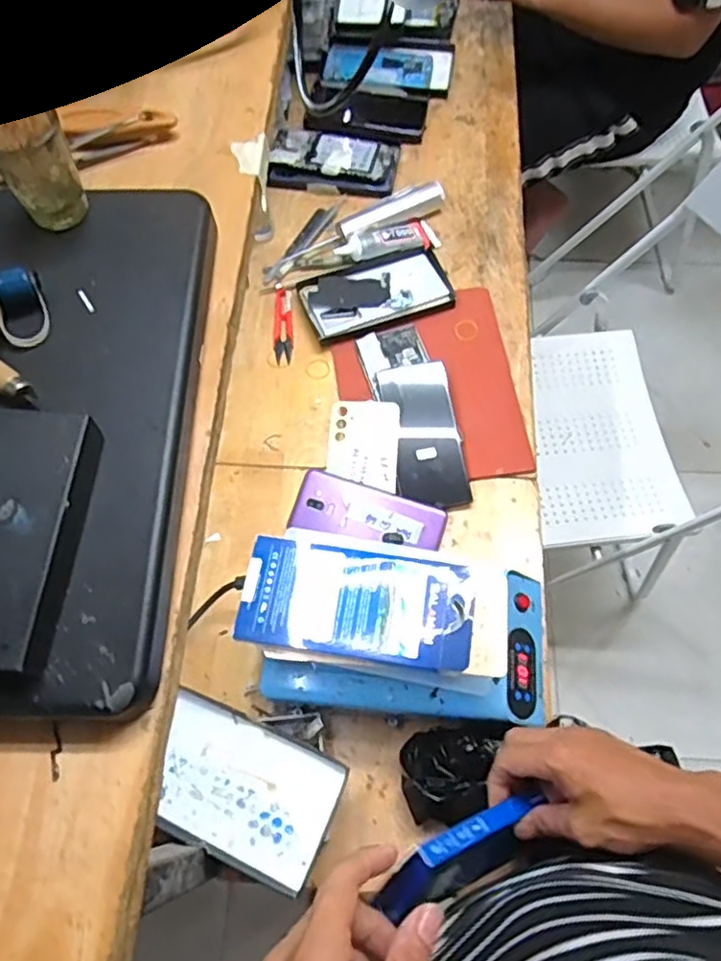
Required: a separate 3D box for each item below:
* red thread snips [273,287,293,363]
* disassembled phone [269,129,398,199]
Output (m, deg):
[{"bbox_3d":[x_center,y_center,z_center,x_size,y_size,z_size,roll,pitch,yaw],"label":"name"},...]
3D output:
[{"bbox_3d":[-0.094,-0.190,0.814,0.024,0.014,0.098,-2,66,1],"label":"red thread snips"},{"bbox_3d":[-0.036,-0.432,0.899,0.167,0.017,0.095,5,66,4],"label":"disassembled phone"}]

